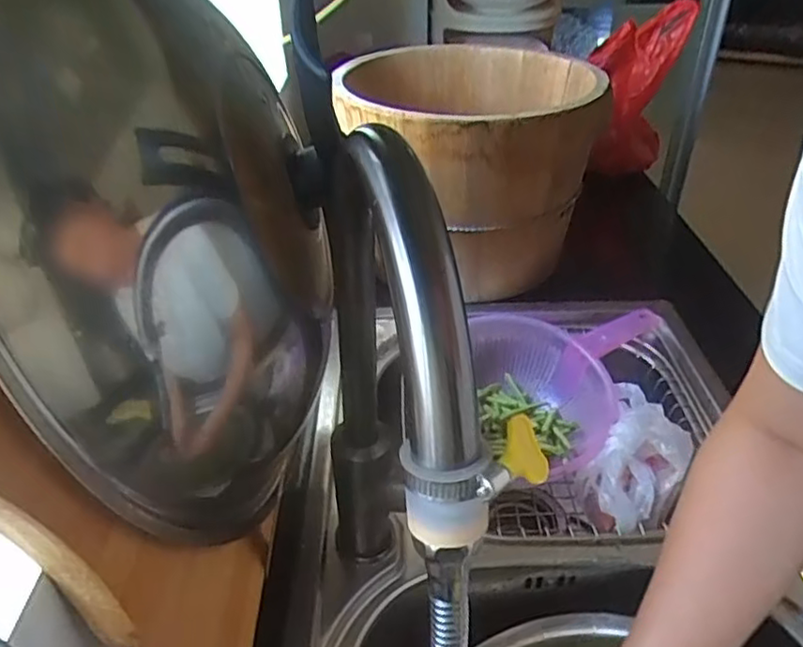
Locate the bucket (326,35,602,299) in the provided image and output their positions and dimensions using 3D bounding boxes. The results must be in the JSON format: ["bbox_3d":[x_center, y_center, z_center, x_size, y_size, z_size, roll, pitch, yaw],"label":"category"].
[{"bbox_3d":[0.081,-0.202,0.813,0.282,0.221,0.325,6,37,10],"label":"bucket"}]

